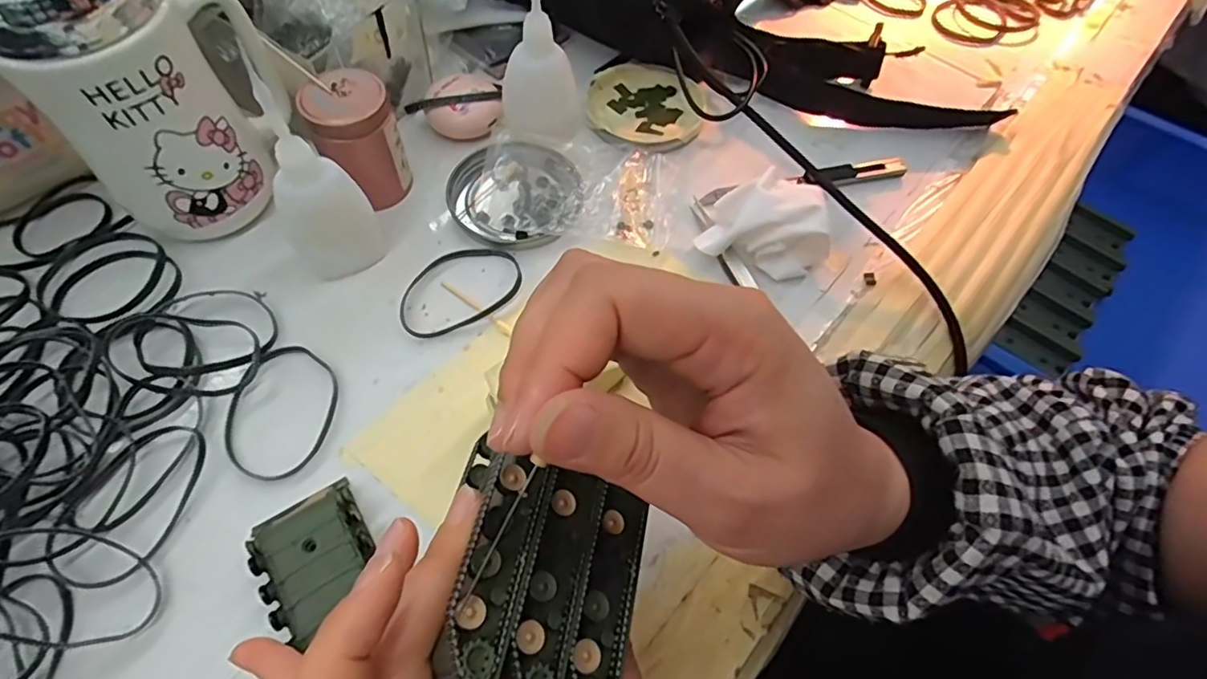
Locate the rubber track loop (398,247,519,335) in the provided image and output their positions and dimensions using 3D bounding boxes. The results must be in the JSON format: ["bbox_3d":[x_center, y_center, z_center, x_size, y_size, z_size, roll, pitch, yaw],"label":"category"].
[{"bbox_3d":[-0.080,-0.030,0.324,0.071,0.004,0.049,-24,66,-16],"label":"rubber track loop"}]

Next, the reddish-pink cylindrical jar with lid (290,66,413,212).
[{"bbox_3d":[-0.138,-0.110,0.331,0.048,0.064,0.042,-19,64,-14],"label":"reddish-pink cylindrical jar with lid"}]

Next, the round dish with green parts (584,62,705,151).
[{"bbox_3d":[0.028,-0.157,0.399,0.077,0.013,0.078,2,61,-3],"label":"round dish with green parts"}]

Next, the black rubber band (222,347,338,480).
[{"bbox_3d":[-0.156,0.033,0.282,0.047,0.007,0.066,5,61,-1],"label":"black rubber band"}]

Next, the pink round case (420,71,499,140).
[{"bbox_3d":[-0.088,-0.152,0.379,0.047,0.018,0.044,2,61,-3],"label":"pink round case"}]

